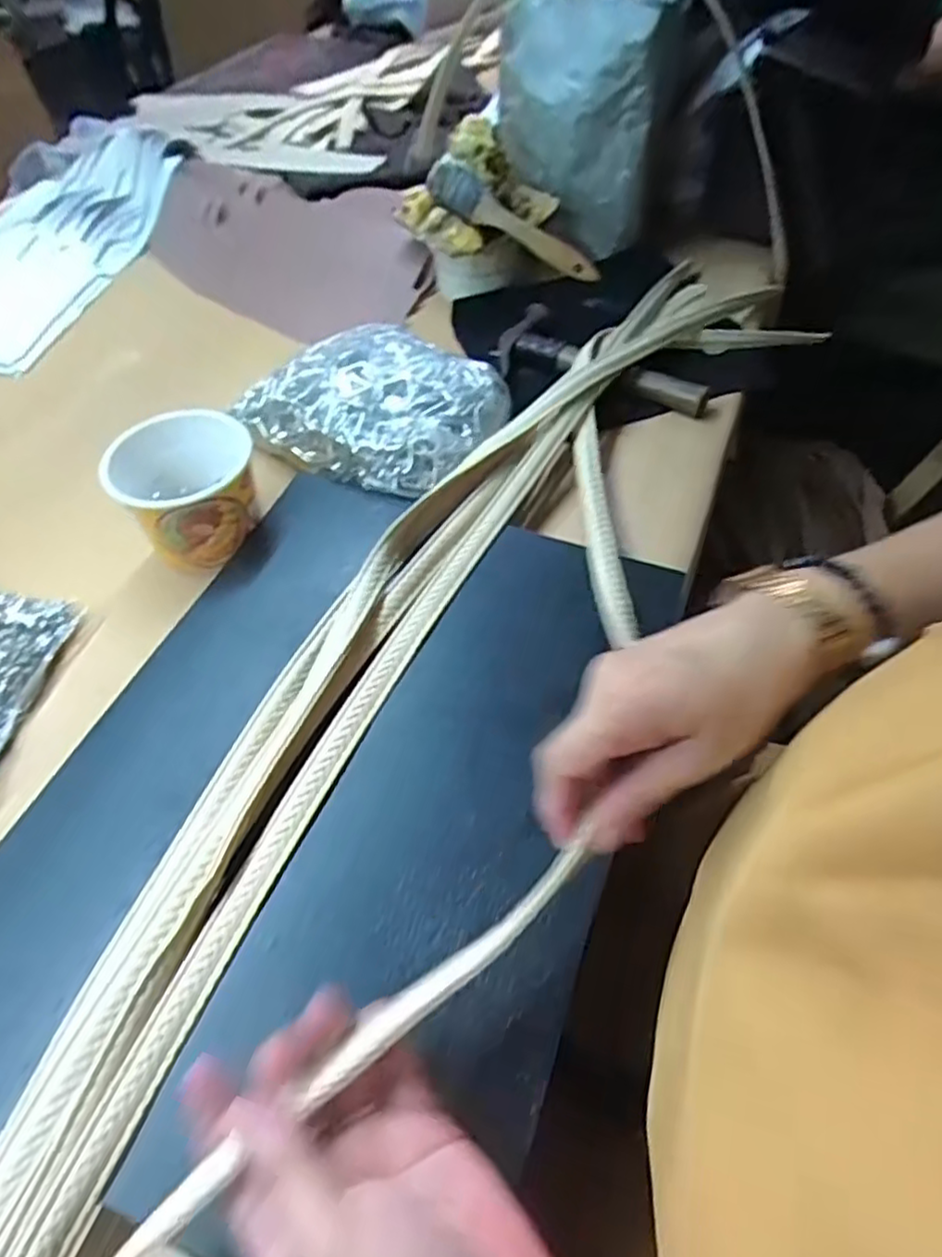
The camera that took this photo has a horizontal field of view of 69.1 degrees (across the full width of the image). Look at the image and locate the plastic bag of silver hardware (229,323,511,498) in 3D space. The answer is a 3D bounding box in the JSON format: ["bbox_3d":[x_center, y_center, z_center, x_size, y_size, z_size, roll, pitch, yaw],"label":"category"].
[{"bbox_3d":[-0.071,-0.185,0.548,0.197,0.038,0.162,32,61,21],"label":"plastic bag of silver hardware"}]

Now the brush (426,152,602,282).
[{"bbox_3d":[0.036,-0.367,0.622,0.187,0.042,0.024,34,61,5],"label":"brush"}]

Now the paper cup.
[{"bbox_3d":[-0.194,-0.091,0.483,0.083,0.080,0.083,0,55,0],"label":"paper cup"}]

